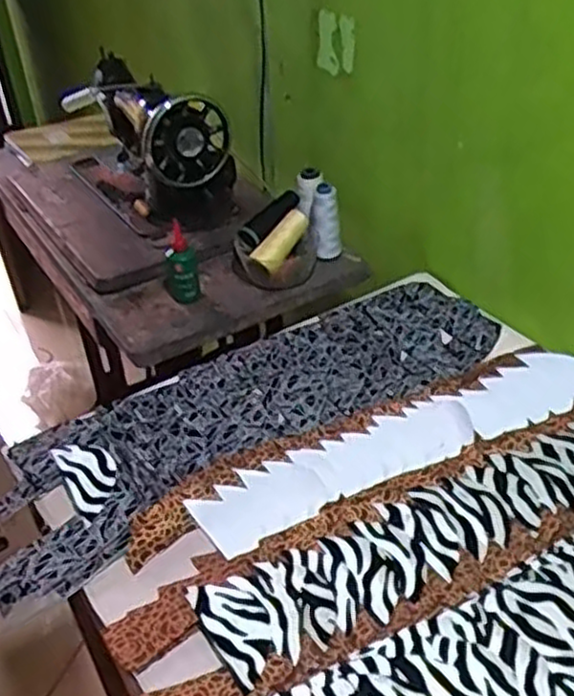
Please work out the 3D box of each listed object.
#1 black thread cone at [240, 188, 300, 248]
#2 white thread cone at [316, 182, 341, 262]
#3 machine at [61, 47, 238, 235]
[{"bbox_3d":[-0.023,-0.193,1.116,0.037,0.028,0.118,26,61,35],"label":"black thread cone"},{"bbox_3d":[0.061,-0.188,1.136,0.034,0.114,0.034,-3,7,4],"label":"white thread cone"},{"bbox_3d":[-0.236,-0.355,1.290,0.142,0.207,0.394,-25,41,-24],"label":"machine"}]

